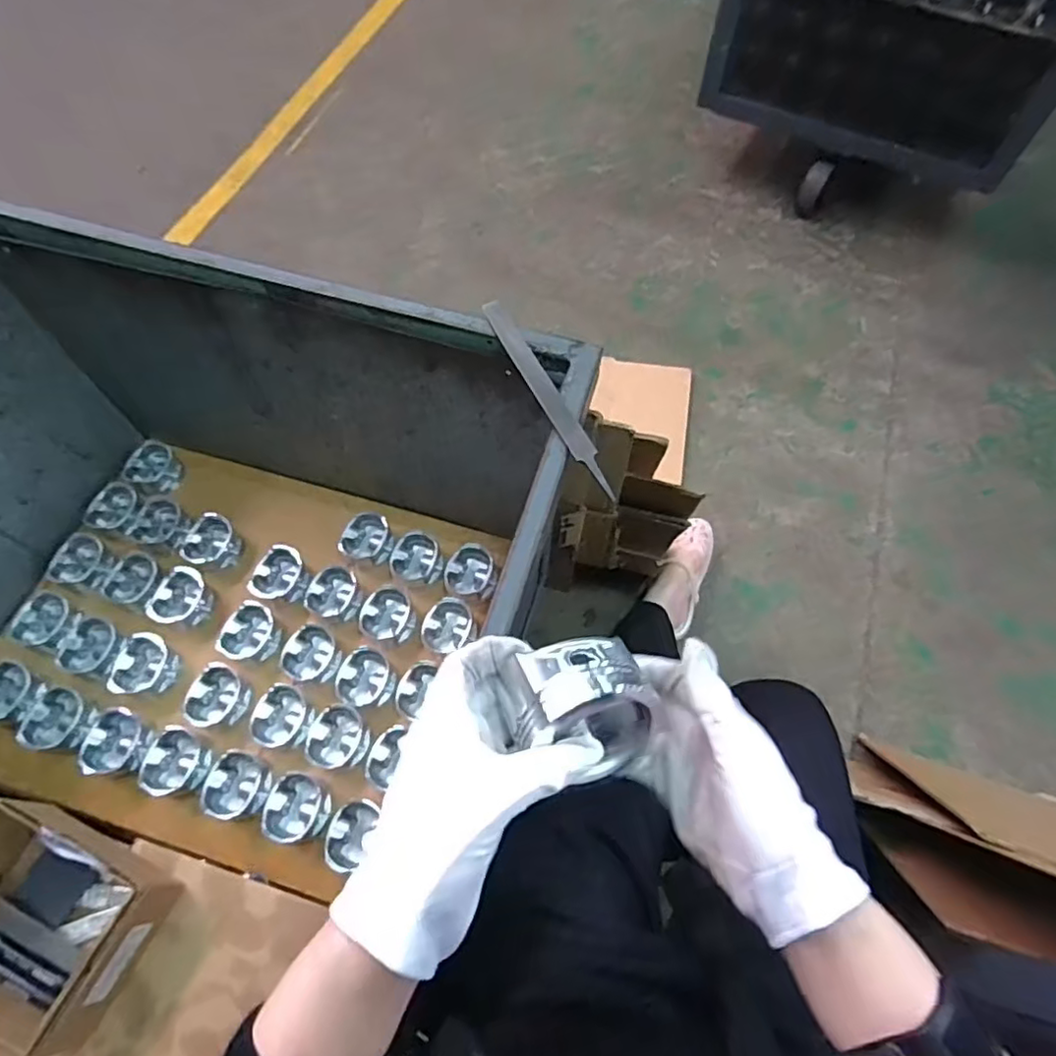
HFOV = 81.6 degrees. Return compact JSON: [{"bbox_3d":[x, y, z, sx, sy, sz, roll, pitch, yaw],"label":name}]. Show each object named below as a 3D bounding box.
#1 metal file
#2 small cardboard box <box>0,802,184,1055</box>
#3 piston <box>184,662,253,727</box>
[{"bbox_3d":[0.015,-0.124,0.551,0.022,0.011,0.241,-24,66,-12],"label":"metal file"},{"bbox_3d":[-0.503,0.404,0.636,0.211,0.114,0.165,21,67,11],"label":"small cardboard box"},{"bbox_3d":[-0.408,0.215,0.795,0.075,0.045,0.079,-9,65,-3],"label":"piston"}]

